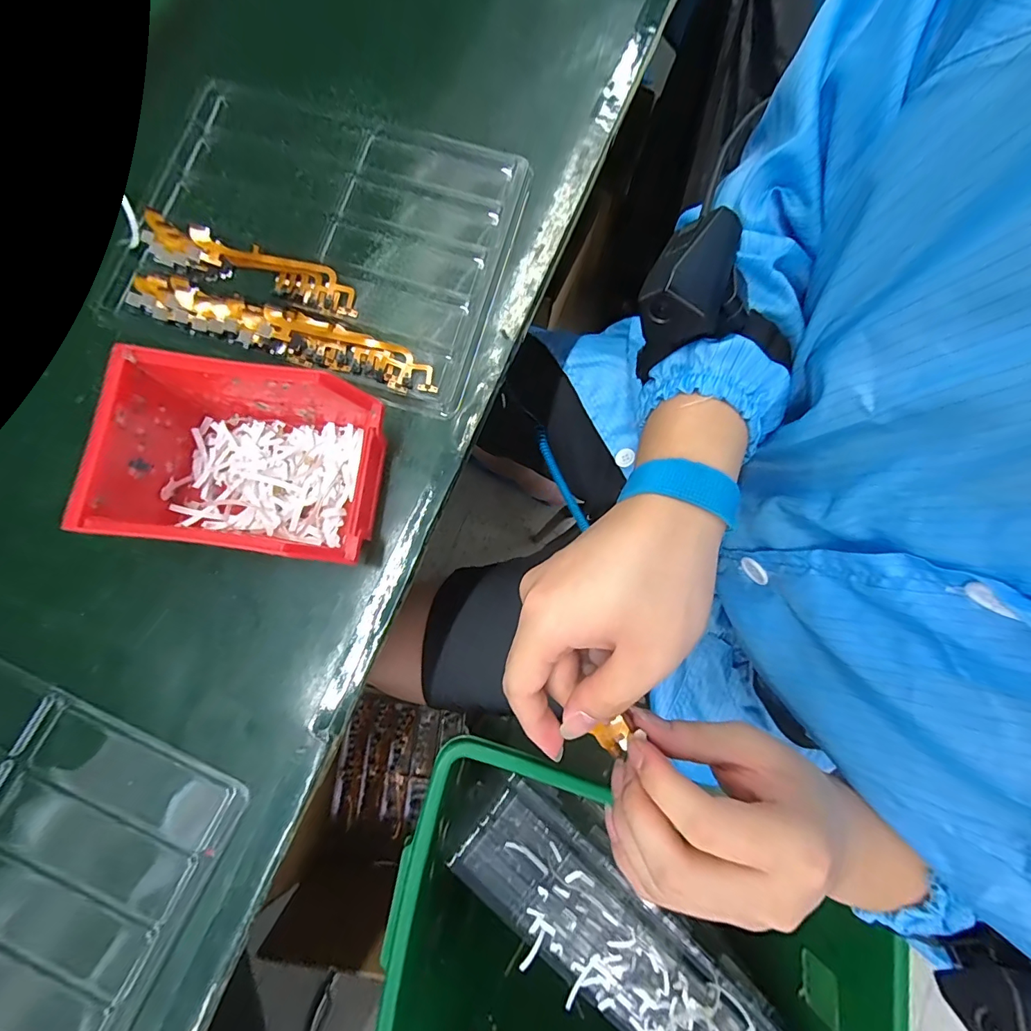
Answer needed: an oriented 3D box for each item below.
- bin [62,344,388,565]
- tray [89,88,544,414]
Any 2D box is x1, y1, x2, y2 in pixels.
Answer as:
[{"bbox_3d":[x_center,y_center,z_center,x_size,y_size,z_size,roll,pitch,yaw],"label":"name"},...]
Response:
[{"bbox_3d":[-0.162,-0.029,0.283,0.145,0.075,0.104,7,79,1],"label":"bin"},{"bbox_3d":[-0.150,-0.214,0.348,0.281,0.015,0.224,15,79,2],"label":"tray"}]

